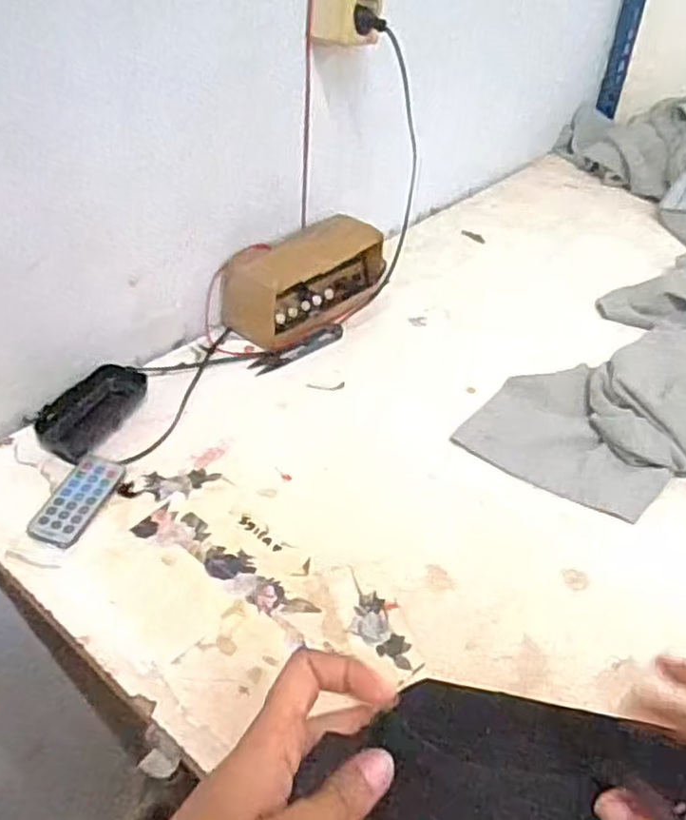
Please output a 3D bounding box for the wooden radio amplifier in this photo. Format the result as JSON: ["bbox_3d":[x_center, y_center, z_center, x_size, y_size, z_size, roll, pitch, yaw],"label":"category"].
[{"bbox_3d":[-0.039,-0.146,0.779,0.093,0.077,0.186,30,48,27],"label":"wooden radio amplifier"}]

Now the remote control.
[{"bbox_3d":[-0.210,0.069,0.566,0.041,0.011,0.087,12,42,9],"label":"remote control"}]

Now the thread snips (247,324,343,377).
[{"bbox_3d":[-0.047,-0.065,0.740,0.115,0.005,0.026,-28,51,-31],"label":"thread snips"}]

